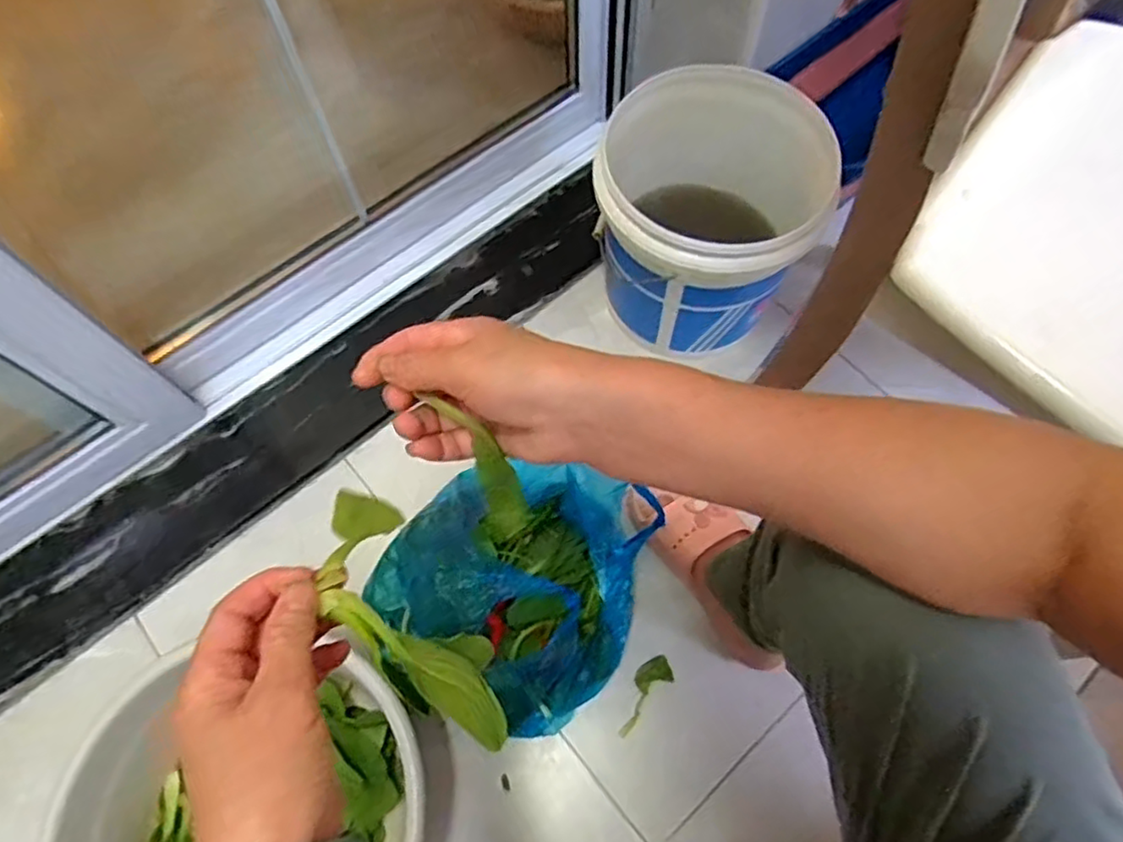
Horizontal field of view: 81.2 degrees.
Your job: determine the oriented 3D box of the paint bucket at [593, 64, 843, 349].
[{"bbox_3d":[0.165,-0.234,0.801,0.250,0.240,0.245,26,70,12],"label":"paint bucket"}]

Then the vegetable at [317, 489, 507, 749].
[{"bbox_3d":[-0.089,0.091,0.347,0.044,0.079,0.175,-35,51,-13],"label":"vegetable"}]

